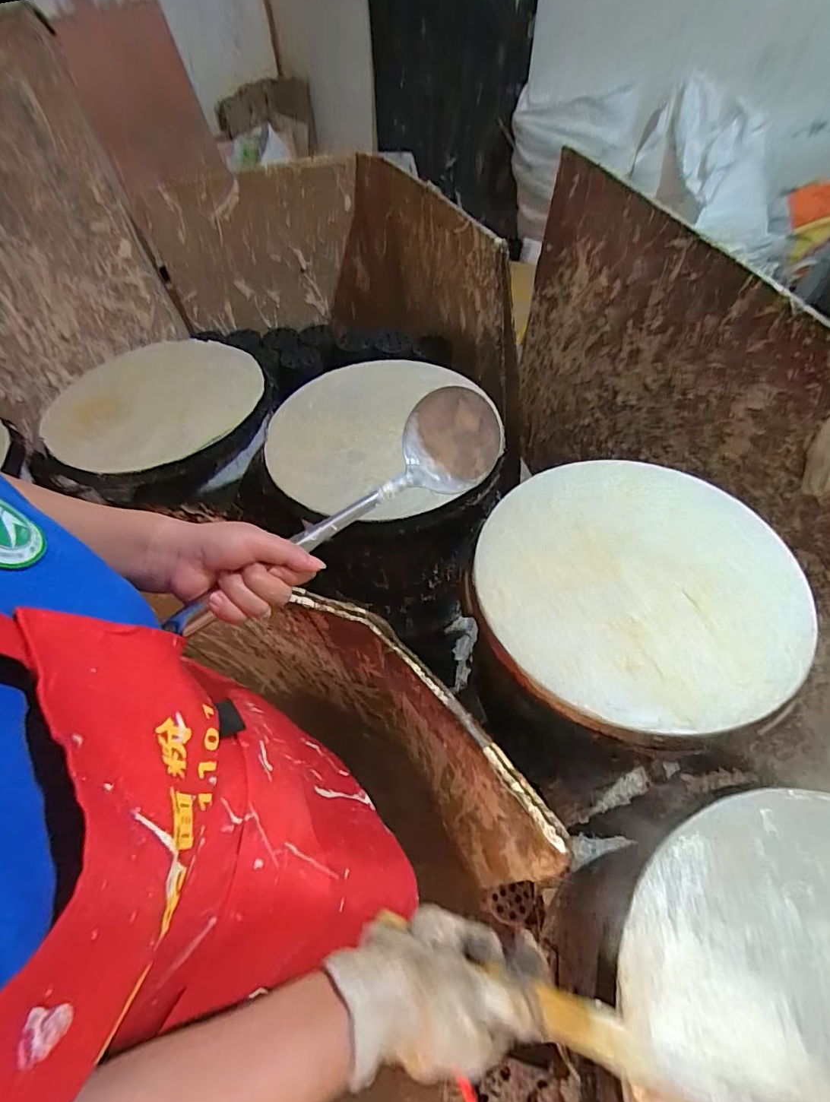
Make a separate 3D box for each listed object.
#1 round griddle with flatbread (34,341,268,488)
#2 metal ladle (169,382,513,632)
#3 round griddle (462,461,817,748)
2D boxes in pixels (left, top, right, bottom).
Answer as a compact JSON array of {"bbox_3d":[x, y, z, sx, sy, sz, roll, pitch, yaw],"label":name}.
[{"bbox_3d":[-0.463,-0.262,0.859,0.366,0.056,0.342,-2,54,3],"label":"round griddle with flatbread"},{"bbox_3d":[-0.061,-0.032,0.403,0.314,0.061,0.086,-37,60,-16],"label":"metal ladle"},{"bbox_3d":[0.271,0.030,0.584,0.367,0.029,0.386,-2,54,3],"label":"round griddle"}]

